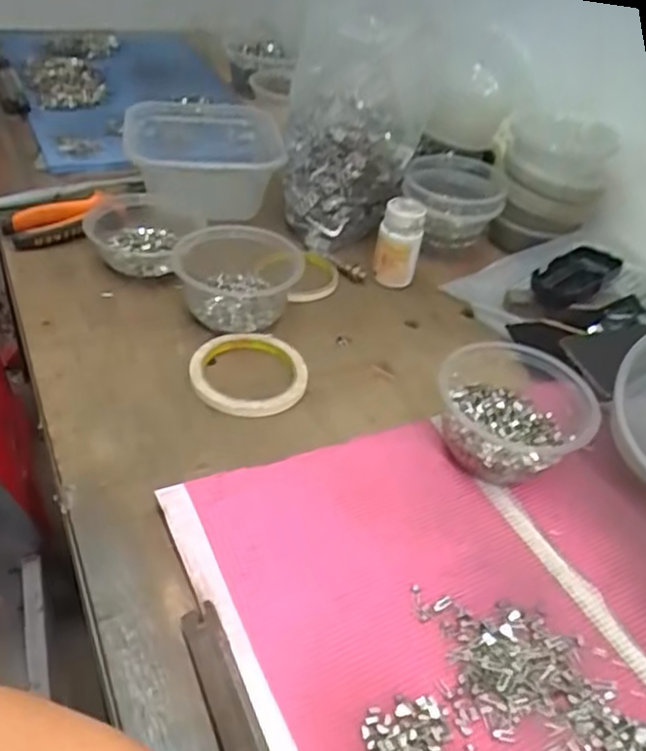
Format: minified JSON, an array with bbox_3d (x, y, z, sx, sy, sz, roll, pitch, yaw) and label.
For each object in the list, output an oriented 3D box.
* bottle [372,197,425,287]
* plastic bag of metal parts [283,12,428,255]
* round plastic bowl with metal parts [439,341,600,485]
[{"bbox_3d":[0.076,-0.135,0.702,0.047,0.082,0.040,12,40,3],"label":"bottle"},{"bbox_3d":[0.030,-0.256,0.726,0.129,0.221,0.113,6,41,-5],"label":"plastic bag of metal parts"},{"bbox_3d":[0.146,0.030,0.520,0.108,0.065,0.099,6,41,-5],"label":"round plastic bowl with metal parts"}]

